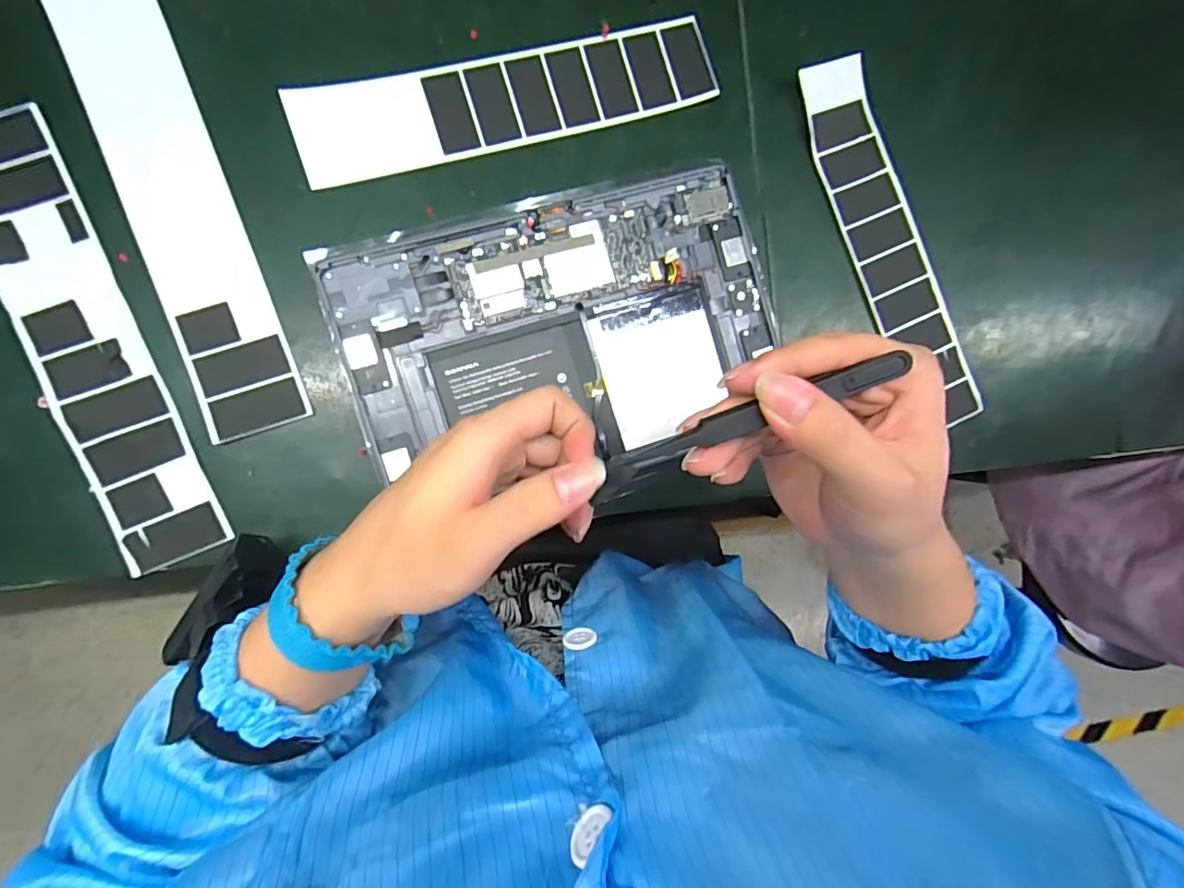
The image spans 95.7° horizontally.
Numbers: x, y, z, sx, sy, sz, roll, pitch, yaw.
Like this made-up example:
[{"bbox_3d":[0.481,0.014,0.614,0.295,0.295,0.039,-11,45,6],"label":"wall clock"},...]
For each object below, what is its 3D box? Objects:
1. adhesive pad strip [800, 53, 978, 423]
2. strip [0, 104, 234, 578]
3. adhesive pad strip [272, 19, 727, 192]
[{"bbox_3d":[0.217,-0.140,0.389,0.060,0.010,0.269,-24,96,-10],"label":"adhesive pad strip"},{"bbox_3d":[-0.292,-0.057,0.308,0.056,0.005,0.268,-23,95,-8],"label":"strip"},{"bbox_3d":[-0.051,-0.222,0.346,0.268,0.007,0.055,-17,92,-7],"label":"adhesive pad strip"}]

